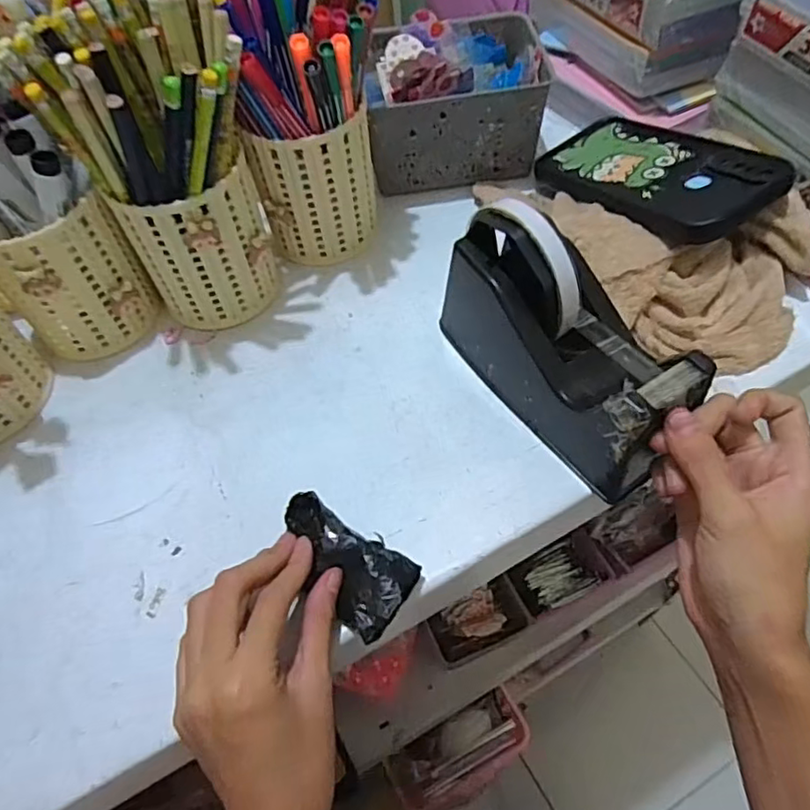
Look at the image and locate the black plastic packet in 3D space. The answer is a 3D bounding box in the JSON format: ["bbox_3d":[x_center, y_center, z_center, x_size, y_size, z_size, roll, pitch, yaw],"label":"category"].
[{"bbox_3d":[-0.029,0.074,0.297,0.041,0.016,0.074,-40,71,-20],"label":"black plastic packet"}]

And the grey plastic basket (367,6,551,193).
[{"bbox_3d":[0.036,-0.232,0.467,0.128,0.090,0.099,-9,55,-1],"label":"grey plastic basket"}]

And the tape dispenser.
[{"bbox_3d":[0.085,-0.038,0.322,0.057,0.100,0.149,-31,59,-16],"label":"tape dispenser"}]

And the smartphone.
[{"bbox_3d":[0.163,-0.157,0.410,0.082,0.013,0.159,-35,45,-6],"label":"smartphone"}]

